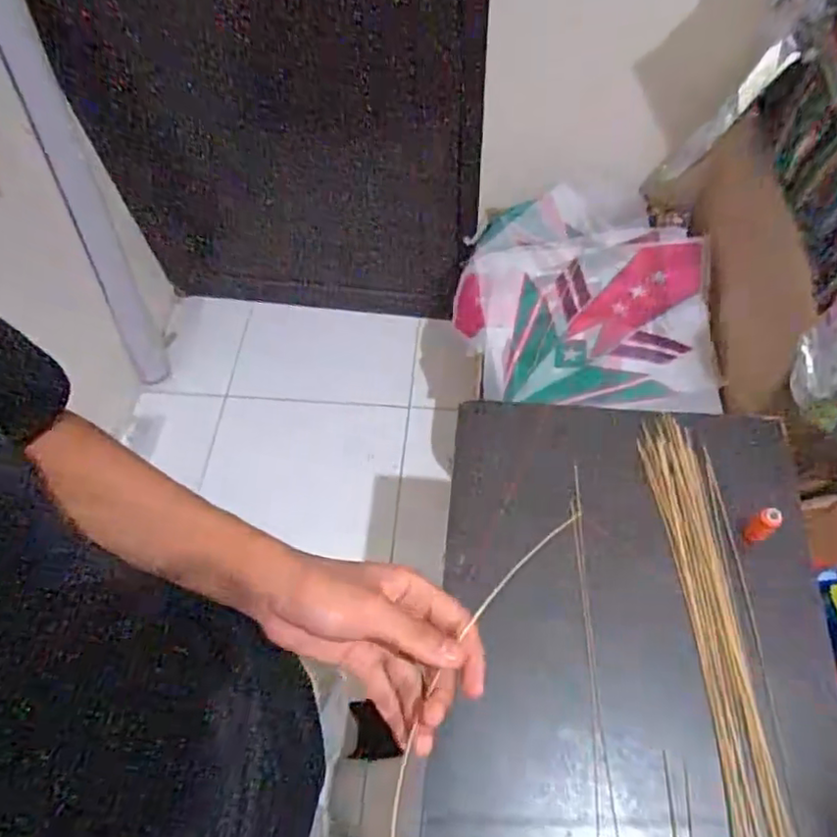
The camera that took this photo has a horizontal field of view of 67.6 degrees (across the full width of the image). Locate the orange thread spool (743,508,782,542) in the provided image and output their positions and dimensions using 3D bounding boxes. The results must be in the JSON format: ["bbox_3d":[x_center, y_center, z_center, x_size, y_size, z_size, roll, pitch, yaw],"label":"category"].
[{"bbox_3d":[0.369,0.116,0.671,0.024,0.070,0.021,-31,63,-15],"label":"orange thread spool"}]

